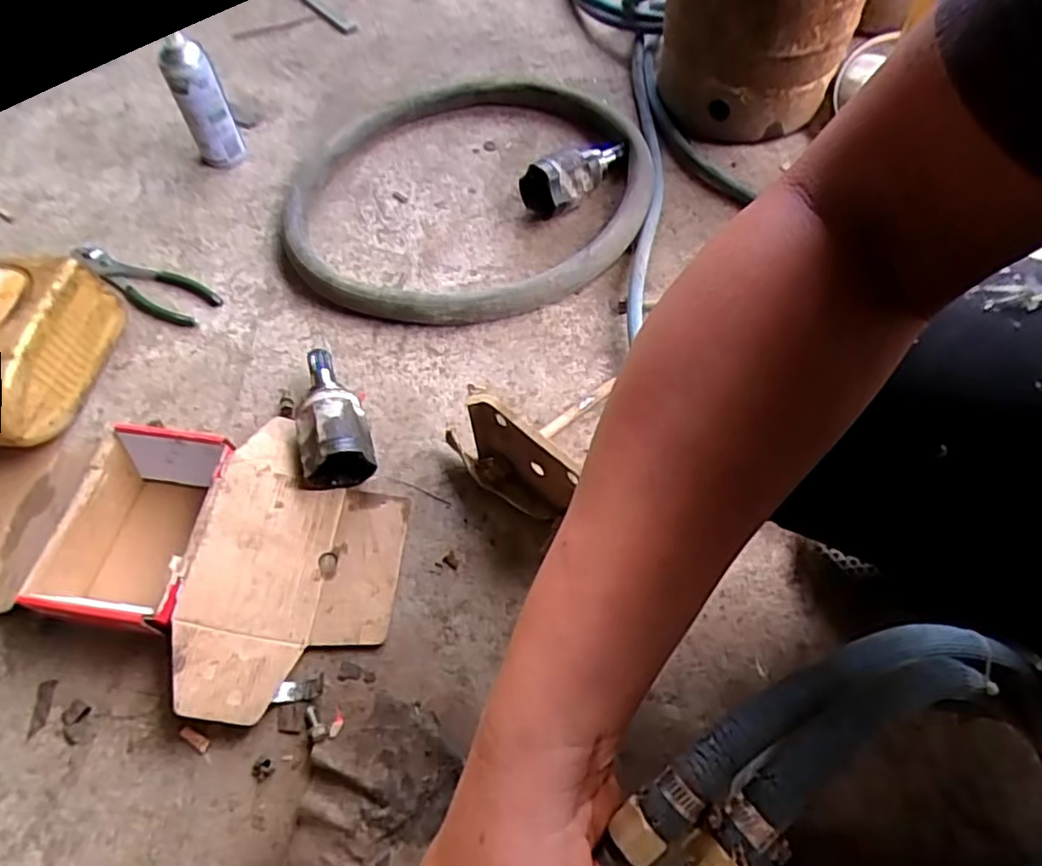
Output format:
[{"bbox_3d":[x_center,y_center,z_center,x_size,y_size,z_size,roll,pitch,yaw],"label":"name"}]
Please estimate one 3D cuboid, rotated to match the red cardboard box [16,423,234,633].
[{"bbox_3d":[-0.369,0.095,0.649,0.141,0.079,0.186,7,61,8],"label":"red cardboard box"}]

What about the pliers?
[{"bbox_3d":[-0.504,-0.199,0.865,0.226,0.019,0.066,22,61,14],"label":"pliers"}]

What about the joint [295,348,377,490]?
[{"bbox_3d":[-0.209,-0.020,0.718,0.072,0.070,0.158,-17,60,-6],"label":"joint"}]

